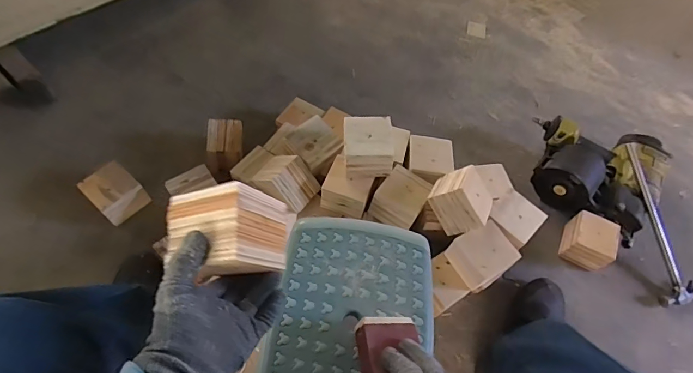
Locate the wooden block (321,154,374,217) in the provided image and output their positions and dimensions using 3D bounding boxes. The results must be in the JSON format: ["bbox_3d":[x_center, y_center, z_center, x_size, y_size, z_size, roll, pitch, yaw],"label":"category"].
[{"bbox_3d":[0.004,0.008,0.857,0.100,0.079,0.078,19,60,6],"label":"wooden block"}]

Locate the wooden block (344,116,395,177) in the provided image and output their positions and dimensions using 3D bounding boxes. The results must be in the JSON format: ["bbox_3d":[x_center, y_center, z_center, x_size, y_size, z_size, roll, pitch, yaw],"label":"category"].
[{"bbox_3d":[0.043,-0.080,0.828,0.103,0.078,0.102,2,60,-4],"label":"wooden block"}]

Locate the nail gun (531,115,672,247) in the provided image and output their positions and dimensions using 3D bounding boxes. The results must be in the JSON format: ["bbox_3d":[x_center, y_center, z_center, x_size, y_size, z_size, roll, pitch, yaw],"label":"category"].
[{"bbox_3d":[0.627,-0.016,1.006,0.312,0.125,0.289,11,59,1],"label":"nail gun"}]

